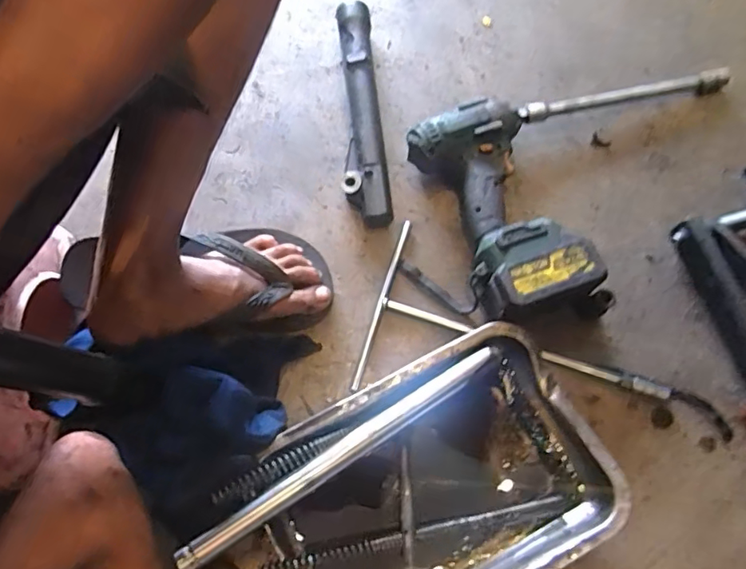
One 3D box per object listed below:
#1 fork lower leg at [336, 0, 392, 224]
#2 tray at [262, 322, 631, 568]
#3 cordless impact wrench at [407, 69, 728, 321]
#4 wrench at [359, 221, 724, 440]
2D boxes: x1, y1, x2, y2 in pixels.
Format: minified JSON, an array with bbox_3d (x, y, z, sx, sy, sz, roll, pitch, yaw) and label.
[{"bbox_3d":[-0.018,-0.206,0.642,0.052,0.039,0.293,-5,73,-2],"label":"fork lower leg"},{"bbox_3d":[0.052,0.186,0.506,0.297,0.063,0.205,-28,75,-9],"label":"tray"},{"bbox_3d":[0.251,-0.105,0.590,0.394,0.084,0.257,-11,73,-4],"label":"cordless impact wrench"},{"bbox_3d":[0.183,0.068,0.558,0.371,0.017,0.181,16,73,4],"label":"wrench"}]

